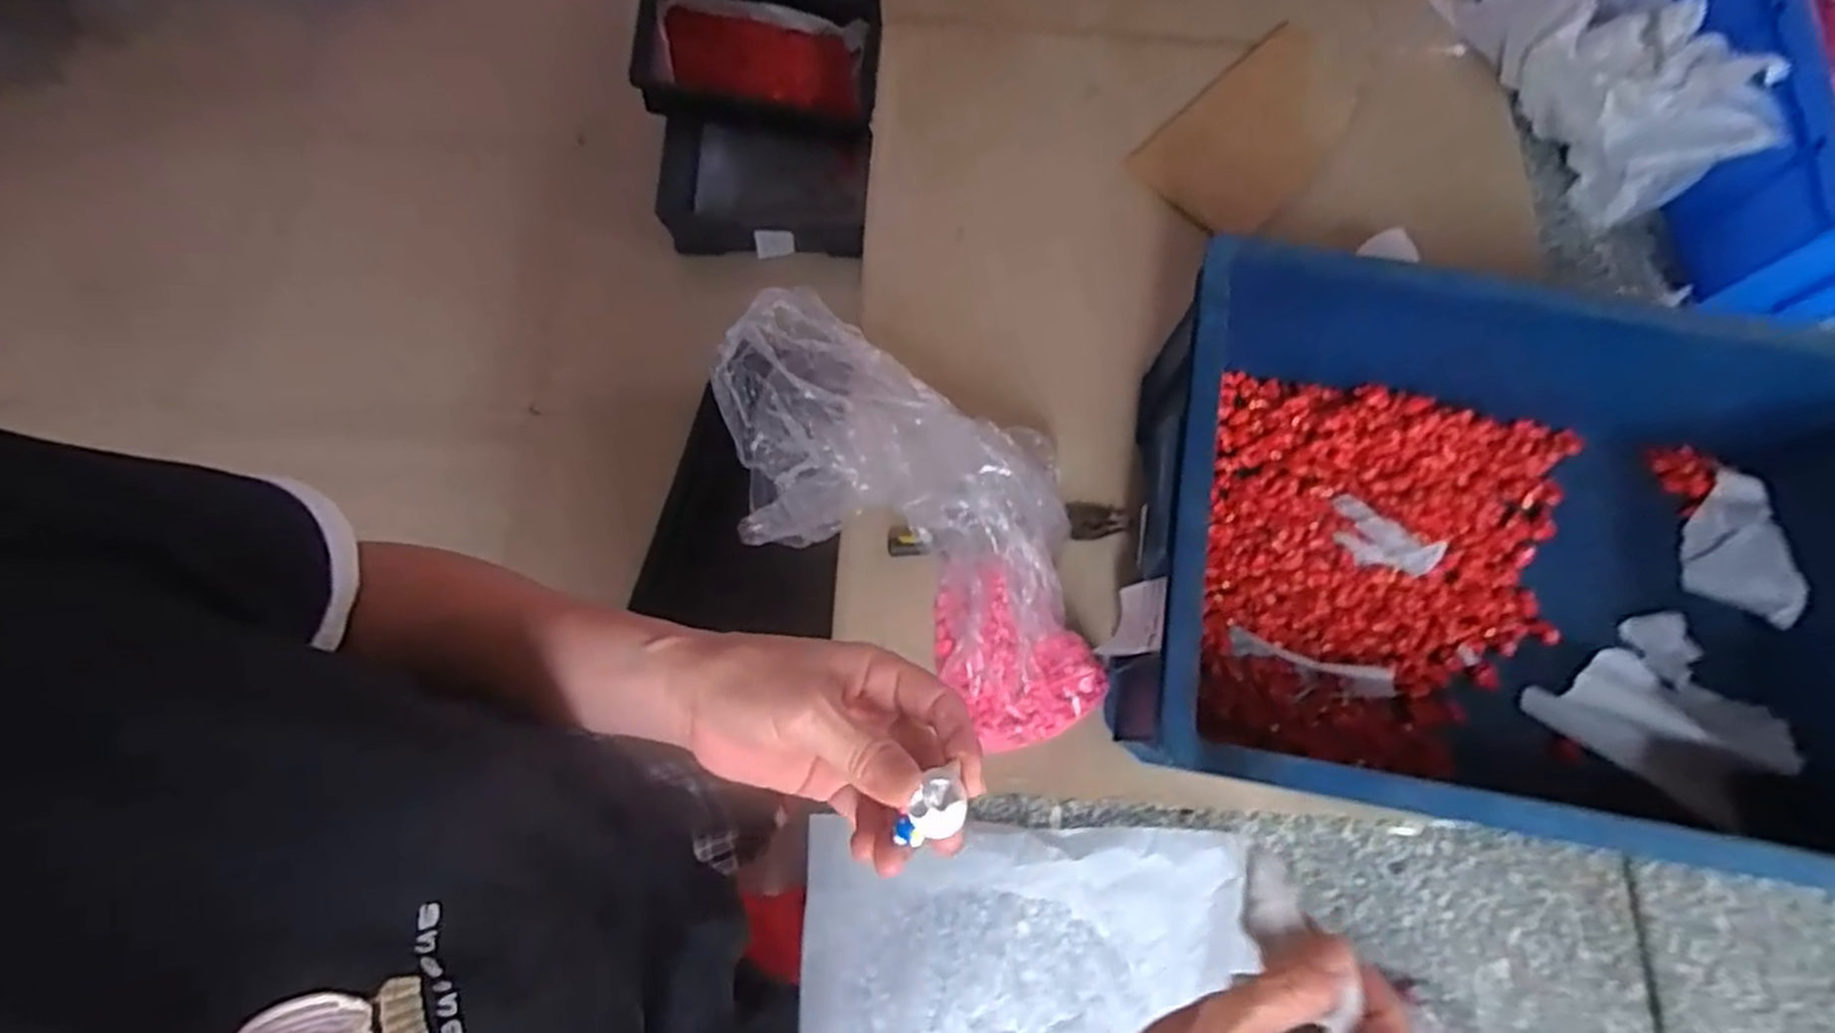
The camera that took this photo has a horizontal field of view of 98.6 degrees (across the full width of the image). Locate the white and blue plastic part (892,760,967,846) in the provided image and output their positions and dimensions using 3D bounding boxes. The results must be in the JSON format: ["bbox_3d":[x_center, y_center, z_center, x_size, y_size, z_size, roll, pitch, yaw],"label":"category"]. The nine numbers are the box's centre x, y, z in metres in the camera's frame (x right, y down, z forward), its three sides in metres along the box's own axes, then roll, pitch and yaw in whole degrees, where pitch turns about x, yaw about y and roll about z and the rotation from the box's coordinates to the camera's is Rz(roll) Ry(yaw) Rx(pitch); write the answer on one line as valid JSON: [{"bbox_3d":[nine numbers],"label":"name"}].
[{"bbox_3d":[0.005,0.107,0.287,0.027,0.017,0.021,-16,74,-5],"label":"white and blue plastic part"}]

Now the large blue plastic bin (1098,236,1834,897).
[{"bbox_3d":[0.420,0.040,0.567,0.513,0.185,0.347,9,73,3],"label":"large blue plastic bin"}]

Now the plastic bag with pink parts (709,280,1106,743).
[{"bbox_3d":[-0.009,0.007,0.567,0.176,0.132,0.386,-39,94,-11],"label":"plastic bag with pink parts"}]

